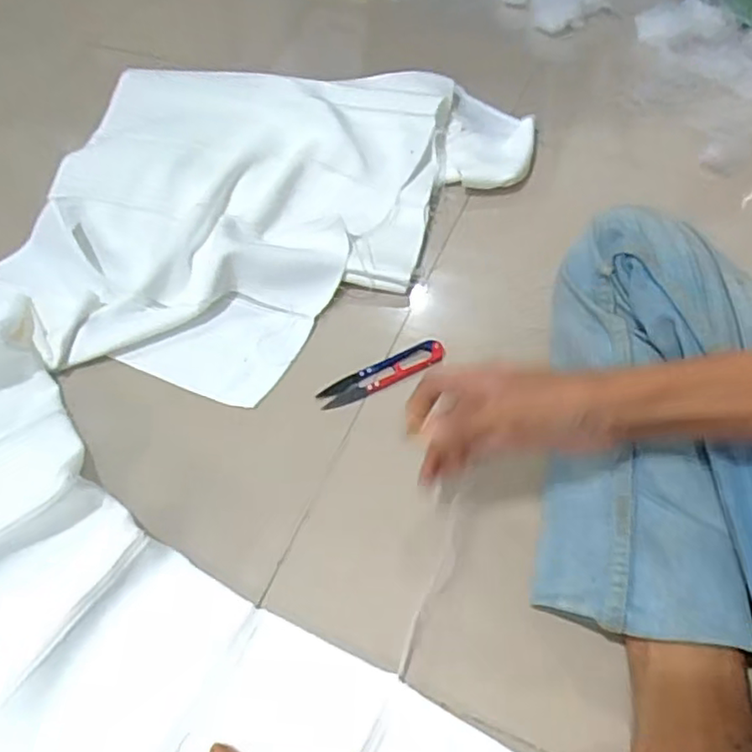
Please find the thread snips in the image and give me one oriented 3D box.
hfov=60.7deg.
[{"bbox_3d":[0.006,-0.001,0.568,0.118,0.015,0.029,-23,57,-13],"label":"thread snips"}]

